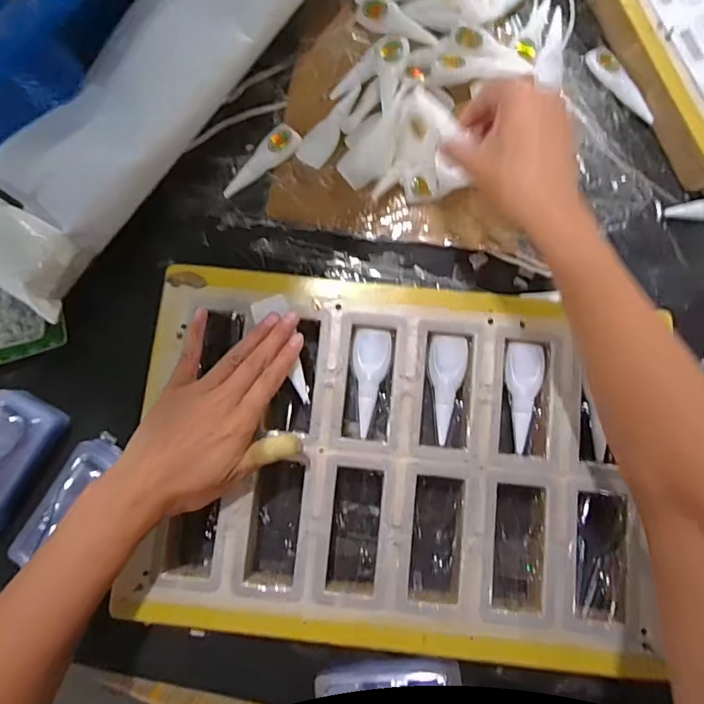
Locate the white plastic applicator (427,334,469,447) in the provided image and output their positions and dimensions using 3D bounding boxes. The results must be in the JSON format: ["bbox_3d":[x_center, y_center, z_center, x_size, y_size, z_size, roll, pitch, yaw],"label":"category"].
[{"bbox_3d":[0.076,0.029,0.415,0.030,0.004,0.085,5,80,2],"label":"white plastic applicator"}]

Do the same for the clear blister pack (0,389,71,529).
[{"bbox_3d":[-0.288,0.089,0.417,0.056,0.028,0.111,27,81,5],"label":"clear blister pack"}]

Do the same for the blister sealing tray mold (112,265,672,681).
[{"bbox_3d":[0.032,0.085,0.413,0.387,0.037,0.274,5,80,2],"label":"blister sealing tray mold"}]

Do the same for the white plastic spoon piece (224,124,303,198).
[{"bbox_3d":[-0.082,-0.172,0.472,0.027,0.006,0.086,41,89,-11],"label":"white plastic spoon piece"}]

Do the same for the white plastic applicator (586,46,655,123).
[{"bbox_3d":[0.256,-0.252,0.485,0.020,0.011,0.088,-38,81,-6],"label":"white plastic applicator"}]

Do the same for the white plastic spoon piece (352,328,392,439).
[{"bbox_3d":[0.016,0.024,0.417,0.031,0.006,0.085,2,80,1],"label":"white plastic spoon piece"}]

